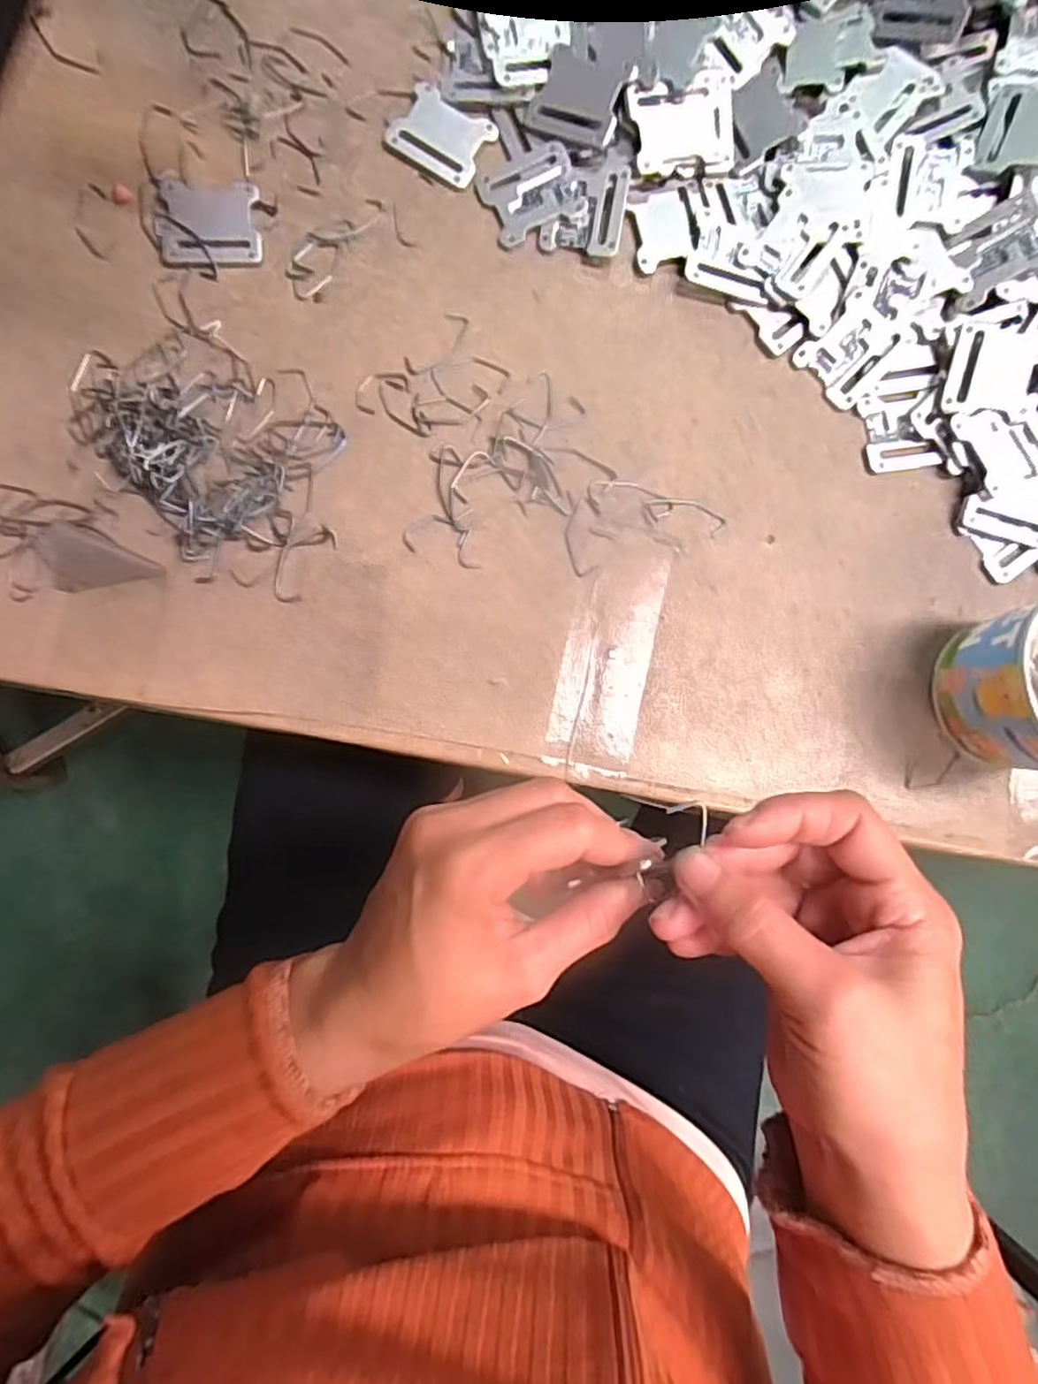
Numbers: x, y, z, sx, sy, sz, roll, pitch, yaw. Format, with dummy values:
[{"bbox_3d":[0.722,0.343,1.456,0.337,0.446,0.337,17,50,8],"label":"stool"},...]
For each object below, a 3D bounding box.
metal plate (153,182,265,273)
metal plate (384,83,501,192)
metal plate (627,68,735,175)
[{"bbox_3d":[-0.163,-0.249,0.365,0.050,0.004,0.050,-3,84,-5],"label":"metal plate"},{"bbox_3d":[-0.042,-0.307,0.379,0.053,0.004,0.044,30,84,-1],"label":"metal plate"},{"bbox_3d":[0.090,-0.304,0.371,0.055,0.004,0.046,-13,101,-3],"label":"metal plate"}]

